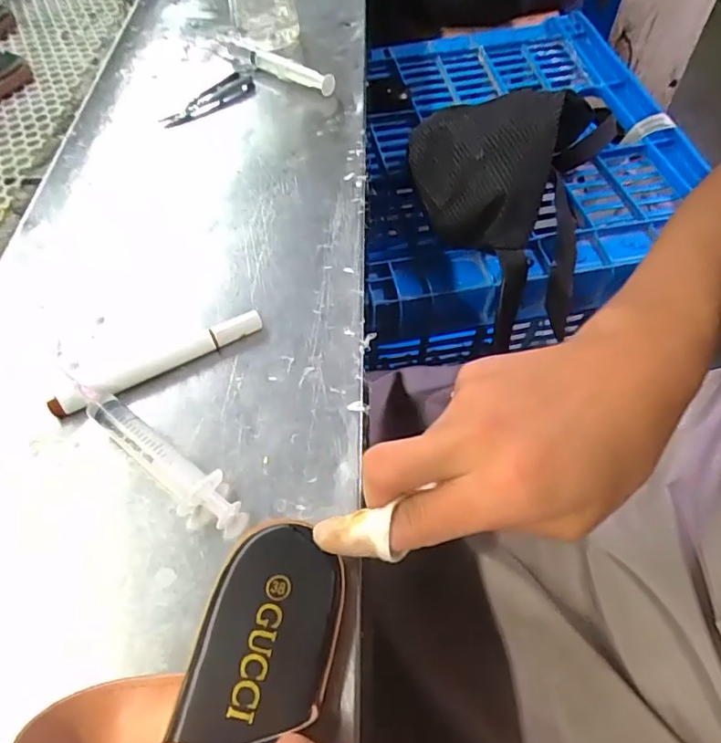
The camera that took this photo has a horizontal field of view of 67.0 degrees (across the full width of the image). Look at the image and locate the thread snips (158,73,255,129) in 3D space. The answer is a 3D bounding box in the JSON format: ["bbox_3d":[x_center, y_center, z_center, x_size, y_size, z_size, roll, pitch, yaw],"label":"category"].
[{"bbox_3d":[-0.133,-0.240,0.478,0.096,0.011,0.019,-38,63,-21],"label":"thread snips"}]

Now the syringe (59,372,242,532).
[{"bbox_3d":[-0.110,0.039,0.284,0.120,0.020,0.023,33,63,21],"label":"syringe"}]

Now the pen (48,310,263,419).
[{"bbox_3d":[-0.117,-0.008,0.319,0.125,0.012,0.015,-29,60,-16],"label":"pen"}]

